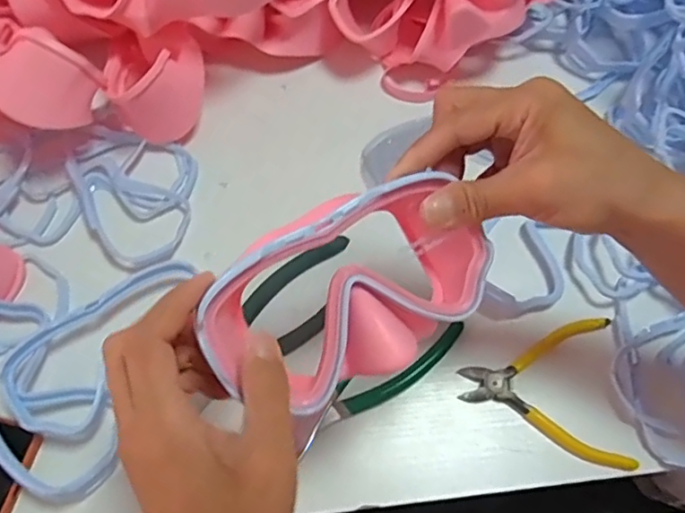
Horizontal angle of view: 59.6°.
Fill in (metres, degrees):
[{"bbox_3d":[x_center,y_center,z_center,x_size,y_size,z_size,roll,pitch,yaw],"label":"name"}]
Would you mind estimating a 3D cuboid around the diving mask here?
[{"bbox_3d":[0.006,0.020,0.293,0.142,0.056,0.078,-24,71,-11],"label":"diving mask"}]

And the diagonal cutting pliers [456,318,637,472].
[{"bbox_3d":[0.142,0.099,0.425,0.112,0.007,0.103,-3,67,-4],"label":"diagonal cutting pliers"}]

